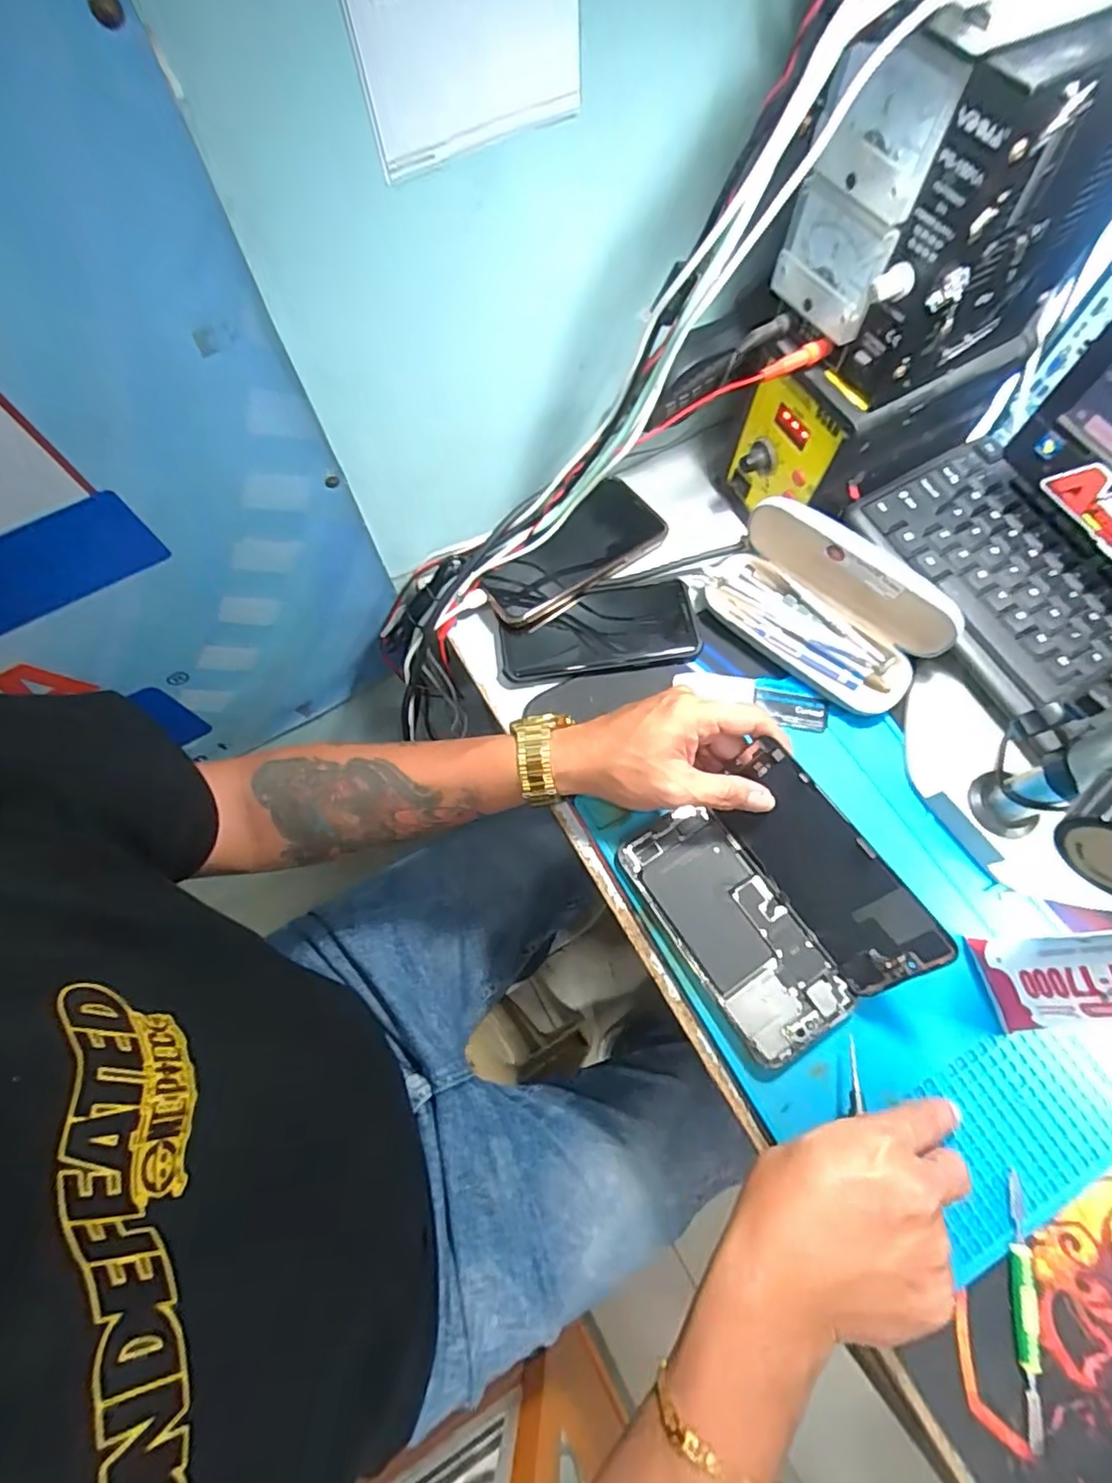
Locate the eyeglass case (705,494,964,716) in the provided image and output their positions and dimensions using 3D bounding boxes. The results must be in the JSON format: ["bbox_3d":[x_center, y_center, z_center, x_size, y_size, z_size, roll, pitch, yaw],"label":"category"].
[{"bbox_3d":[0.192,-0.097,0.434,0.156,0.077,0.076,36,74,14],"label":"eyeglass case"}]

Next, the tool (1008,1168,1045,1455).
[{"bbox_3d":[0.250,0.300,0.326,0.010,0.006,0.118,6,70,4],"label":"tool"}]

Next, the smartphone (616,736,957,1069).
[{"bbox_3d":[0.130,0.096,0.371,0.111,0.065,0.155,-33,72,-10],"label":"smartphone"}]

